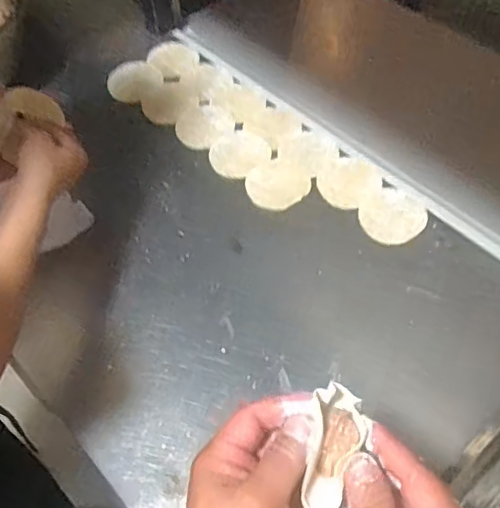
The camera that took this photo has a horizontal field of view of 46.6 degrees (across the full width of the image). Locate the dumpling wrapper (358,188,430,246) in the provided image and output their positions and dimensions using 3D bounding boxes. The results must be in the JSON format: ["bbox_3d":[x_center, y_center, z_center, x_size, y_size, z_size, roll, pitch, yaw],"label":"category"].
[{"bbox_3d":[0.178,-0.050,0.721,0.078,0.004,0.087,35,62,24],"label":"dumpling wrapper"}]

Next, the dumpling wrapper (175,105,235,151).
[{"bbox_3d":[-0.068,-0.182,0.819,0.073,0.006,0.084,33,62,23],"label":"dumpling wrapper"}]

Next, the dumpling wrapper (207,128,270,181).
[{"bbox_3d":[-0.016,-0.137,0.785,0.083,0.004,0.078,-1,54,2],"label":"dumpling wrapper"}]

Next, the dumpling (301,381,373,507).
[{"bbox_3d":[0.053,0.118,0.357,0.033,0.028,0.081,13,62,11],"label":"dumpling"}]

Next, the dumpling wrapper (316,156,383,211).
[{"bbox_3d":[0.127,-0.096,0.753,0.073,0.005,0.085,37,63,25],"label":"dumpling wrapper"}]

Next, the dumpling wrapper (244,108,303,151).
[{"bbox_3d":[0.034,-0.178,0.811,0.073,0.004,0.067,37,63,25],"label":"dumpling wrapper"}]

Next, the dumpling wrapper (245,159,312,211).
[{"bbox_3d":[0.037,-0.093,0.751,0.084,0.004,0.077,-1,54,2],"label":"dumpling wrapper"}]

